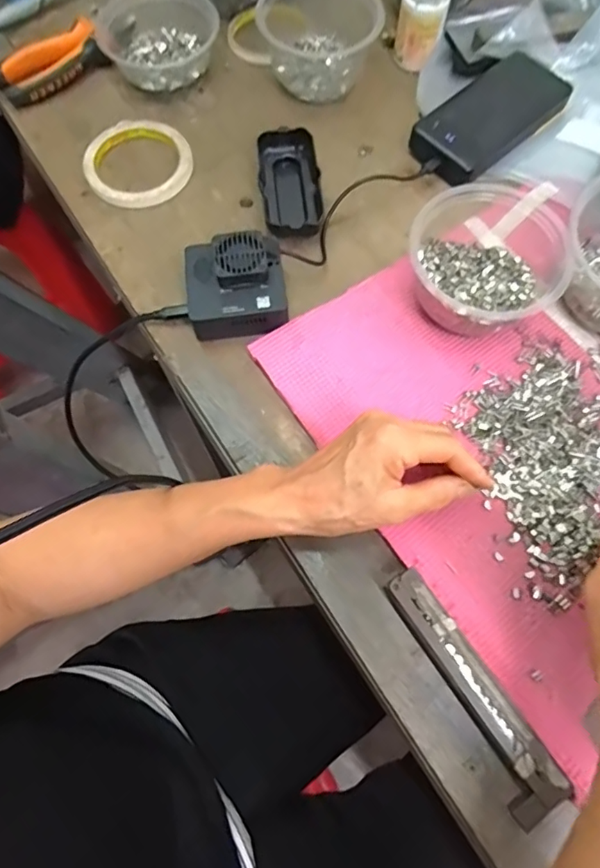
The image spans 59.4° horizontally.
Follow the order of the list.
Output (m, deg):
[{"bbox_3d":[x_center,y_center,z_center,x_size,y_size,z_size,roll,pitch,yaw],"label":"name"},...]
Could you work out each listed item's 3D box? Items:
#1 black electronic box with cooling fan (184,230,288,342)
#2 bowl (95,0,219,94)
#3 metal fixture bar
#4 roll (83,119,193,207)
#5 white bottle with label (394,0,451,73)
[{"bbox_3d":[-0.053,-0.119,0.423,0.083,0.041,0.075,-8,70,-1],"label":"black electronic box with cooling fan"},{"bbox_3d":[-0.139,-0.395,0.523,0.110,0.043,0.107,-16,71,-7],"label":"bowl"},{"bbox_3d":[0.104,0.158,0.331,0.034,0.032,0.149,-30,72,-9],"label":"metal fixture bar"},{"bbox_3d":[-0.150,-0.253,0.488,0.093,0.018,0.098,0,70,1],"label":"roll"},{"bbox_3d":[0.119,-0.405,0.505,0.043,0.073,0.045,12,71,6],"label":"white bottle with label"}]

